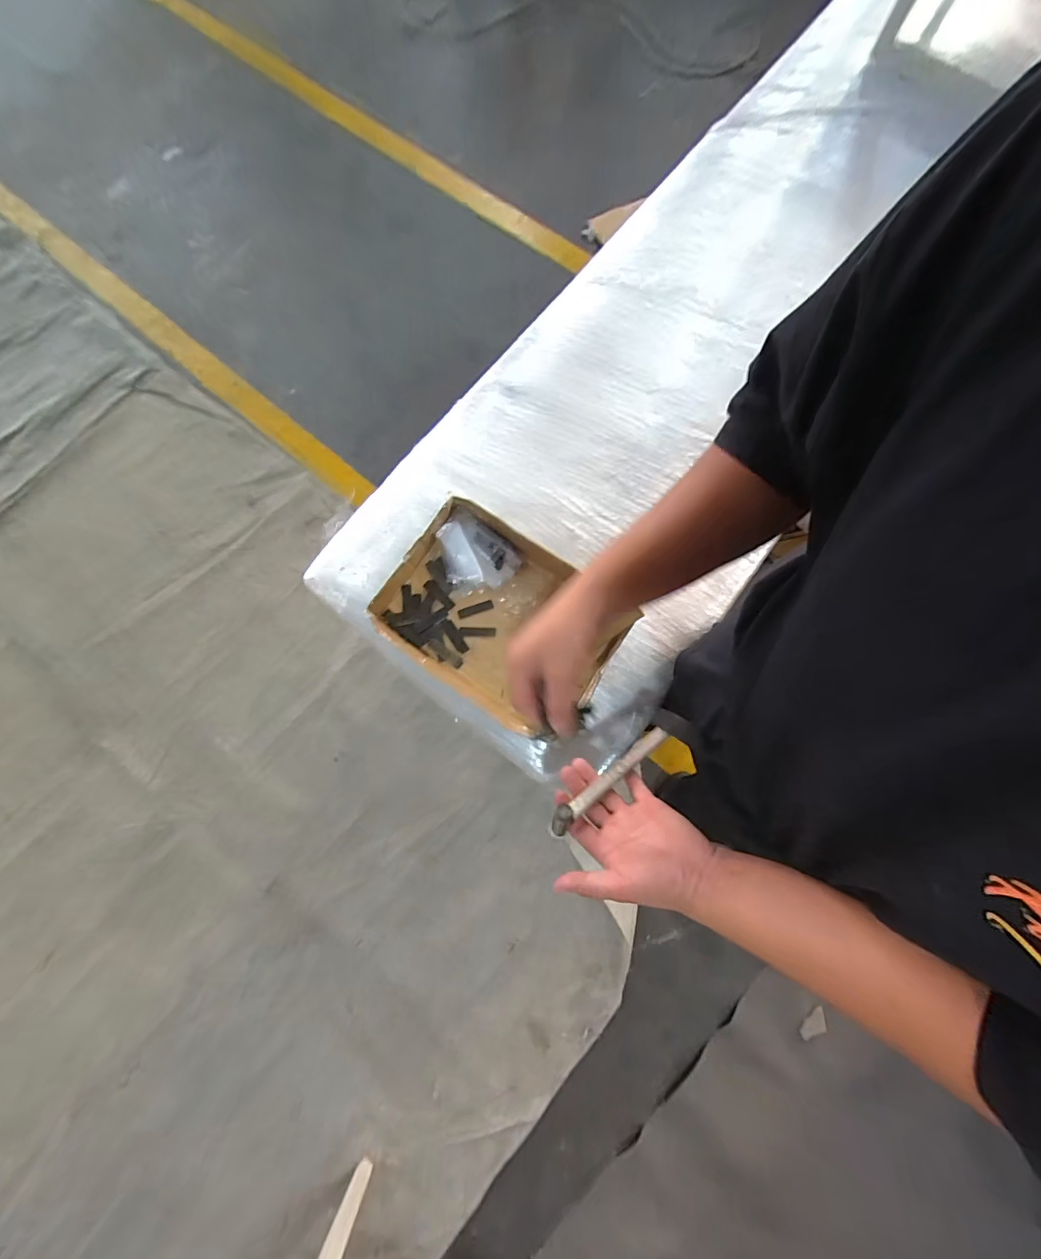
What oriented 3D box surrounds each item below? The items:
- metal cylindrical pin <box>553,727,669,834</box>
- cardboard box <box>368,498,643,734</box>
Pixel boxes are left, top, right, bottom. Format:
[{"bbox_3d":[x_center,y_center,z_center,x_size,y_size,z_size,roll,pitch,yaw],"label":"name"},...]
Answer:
[{"bbox_3d":[0.103,0.165,0.508,0.173,0.028,0.023,-30,76,-26],"label":"metal cylindrical pin"},{"bbox_3d":[-0.033,-0.024,0.683,0.349,0.085,0.248,36,81,8],"label":"cardboard box"}]

